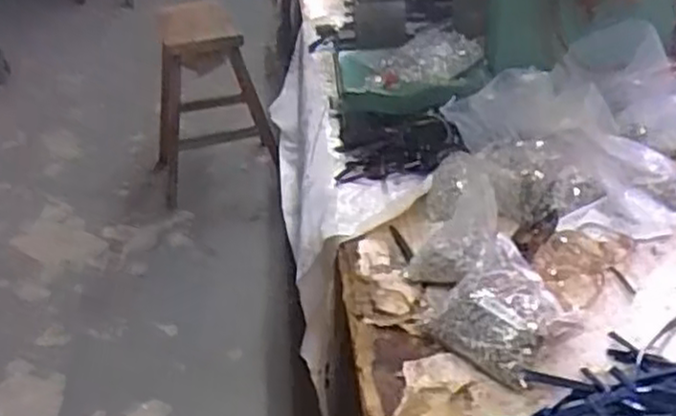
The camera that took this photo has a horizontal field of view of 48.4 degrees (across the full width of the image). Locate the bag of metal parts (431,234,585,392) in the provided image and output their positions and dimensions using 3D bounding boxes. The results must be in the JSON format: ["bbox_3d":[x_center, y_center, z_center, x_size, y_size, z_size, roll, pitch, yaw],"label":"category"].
[{"bbox_3d":[0.137,0.085,0.621,0.100,0.043,0.107,-24,37,-30],"label":"bag of metal parts"}]

